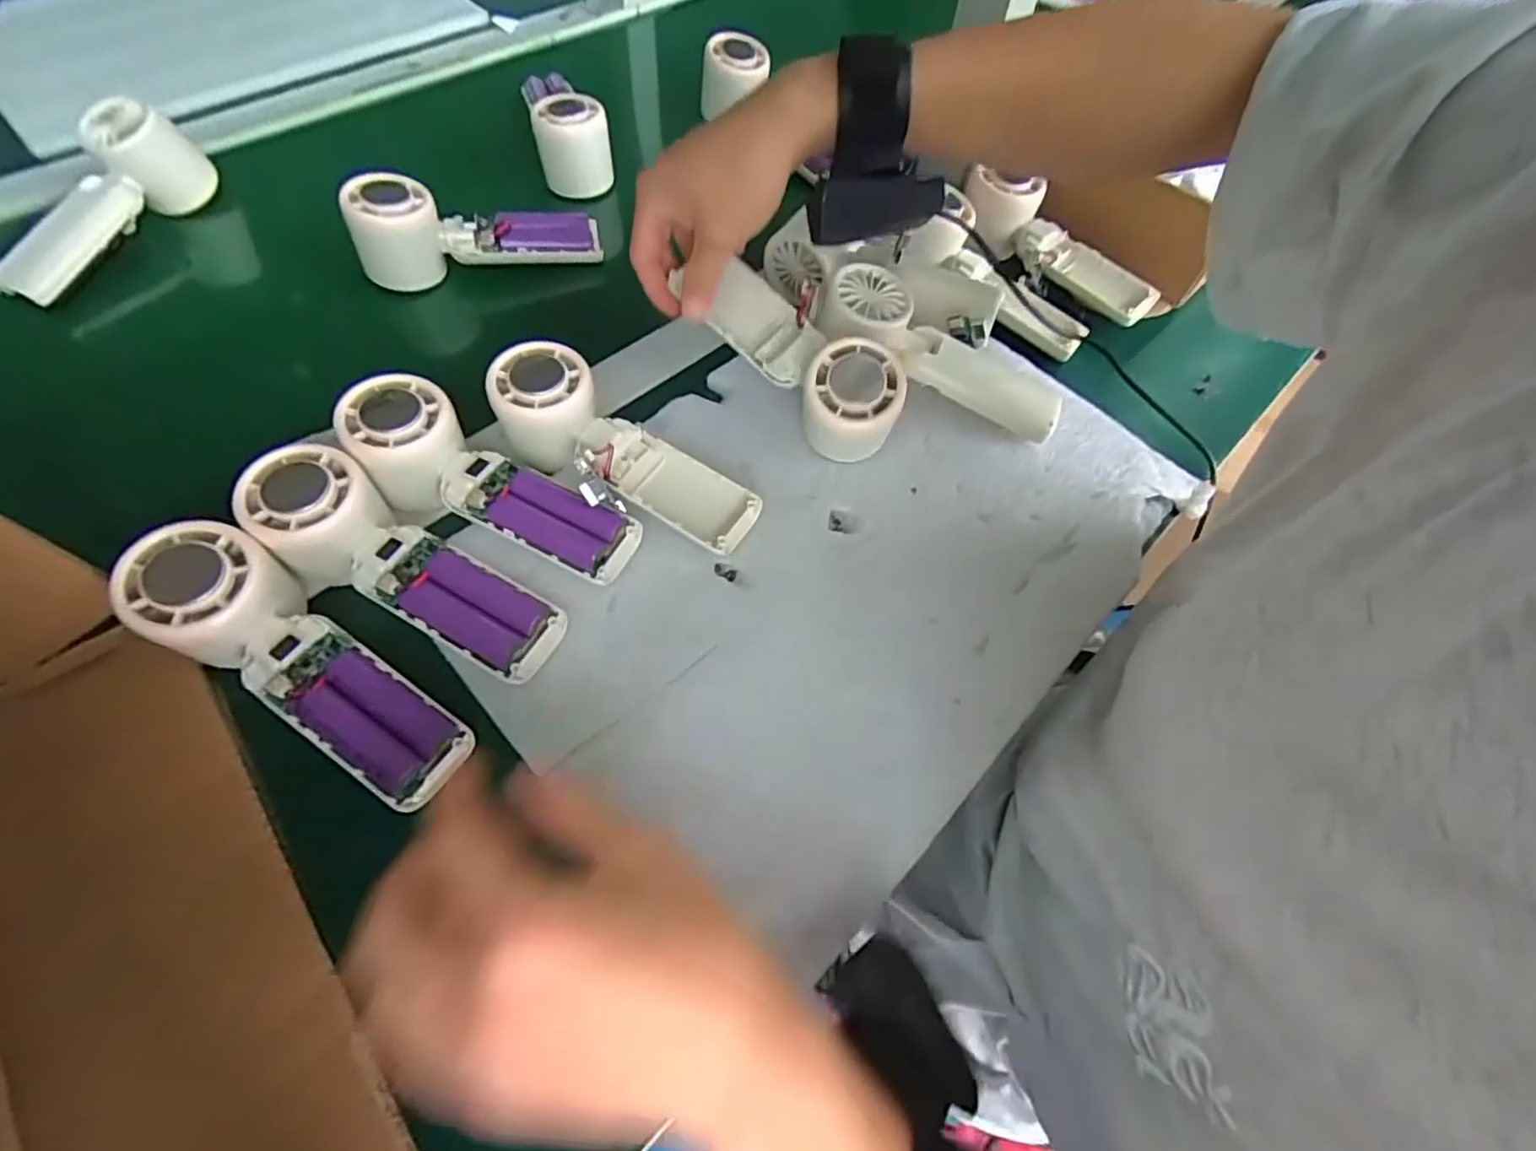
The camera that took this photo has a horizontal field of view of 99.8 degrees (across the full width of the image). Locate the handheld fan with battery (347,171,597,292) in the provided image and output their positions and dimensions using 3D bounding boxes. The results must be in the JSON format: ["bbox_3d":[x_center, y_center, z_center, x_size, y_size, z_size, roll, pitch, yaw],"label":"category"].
[{"bbox_3d":[-0.205,-0.249,0.459,0.160,0.054,0.044,-10,61,-10],"label":"handheld fan with battery"}]

